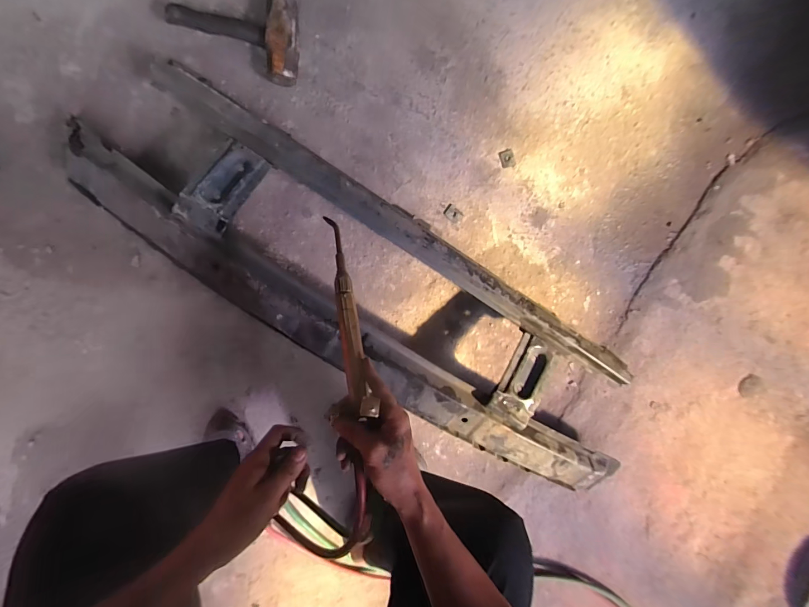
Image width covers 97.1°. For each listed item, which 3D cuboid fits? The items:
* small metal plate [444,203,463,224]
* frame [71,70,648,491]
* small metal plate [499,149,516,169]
[{"bbox_3d":[0.113,-0.204,0.820,0.043,0.006,0.030,34,90,-8],"label":"small metal plate"},{"bbox_3d":[-0.059,-0.025,0.742,1.285,0.167,0.343,34,90,-8],"label":"frame"},{"bbox_3d":[0.237,-0.334,0.825,0.034,0.004,0.040,-24,97,-4],"label":"small metal plate"}]

